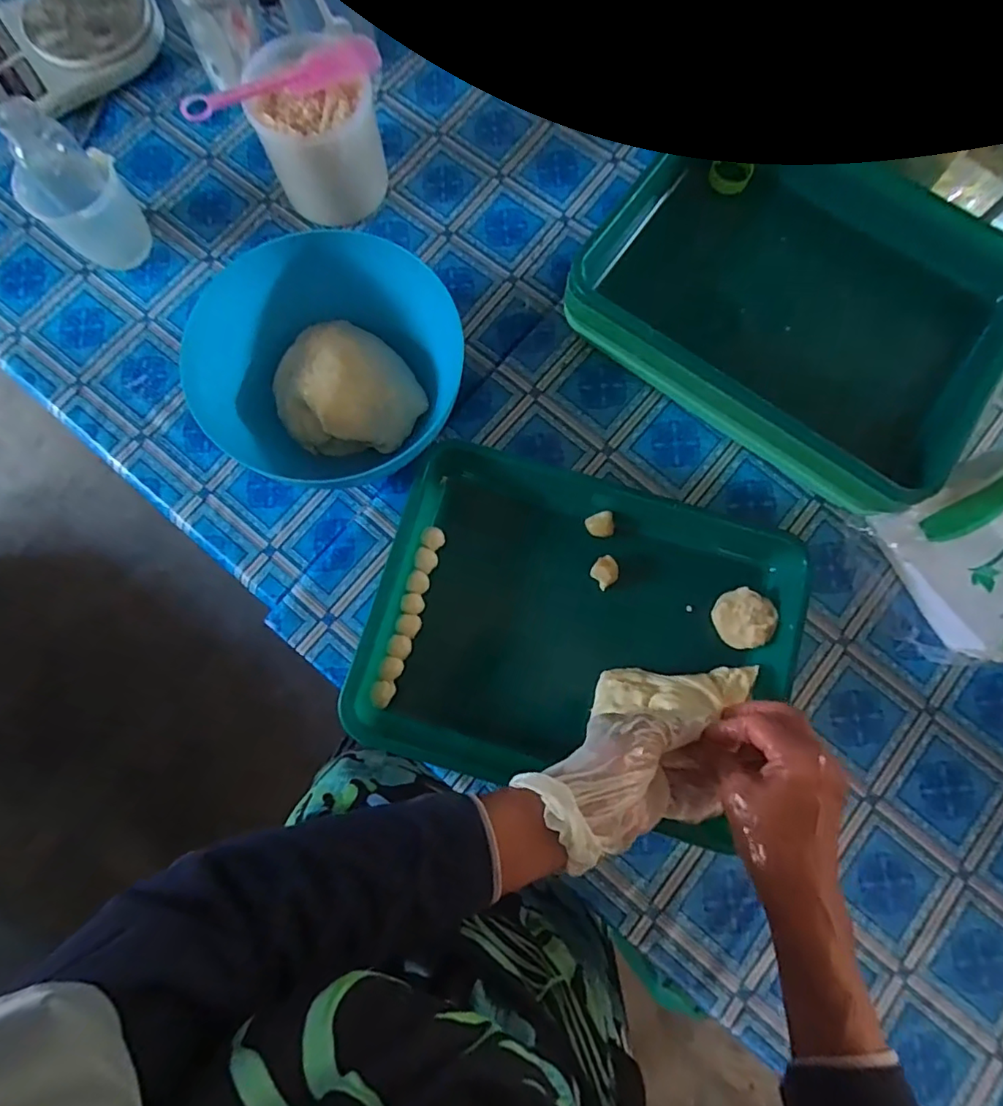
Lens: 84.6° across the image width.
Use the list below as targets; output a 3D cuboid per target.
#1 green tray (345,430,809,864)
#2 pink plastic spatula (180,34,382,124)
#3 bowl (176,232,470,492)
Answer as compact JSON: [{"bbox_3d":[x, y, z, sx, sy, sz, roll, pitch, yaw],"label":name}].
[{"bbox_3d":[0.069,0.068,0.495,0.356,0.066,0.291,15,79,3],"label":"green tray"},{"bbox_3d":[-0.212,-0.459,0.533,0.194,0.023,0.048,-24,79,-4],"label":"pink plastic spatula"},{"bbox_3d":[-0.163,-0.177,0.544,0.247,0.109,0.222,16,79,3],"label":"bowl"}]

